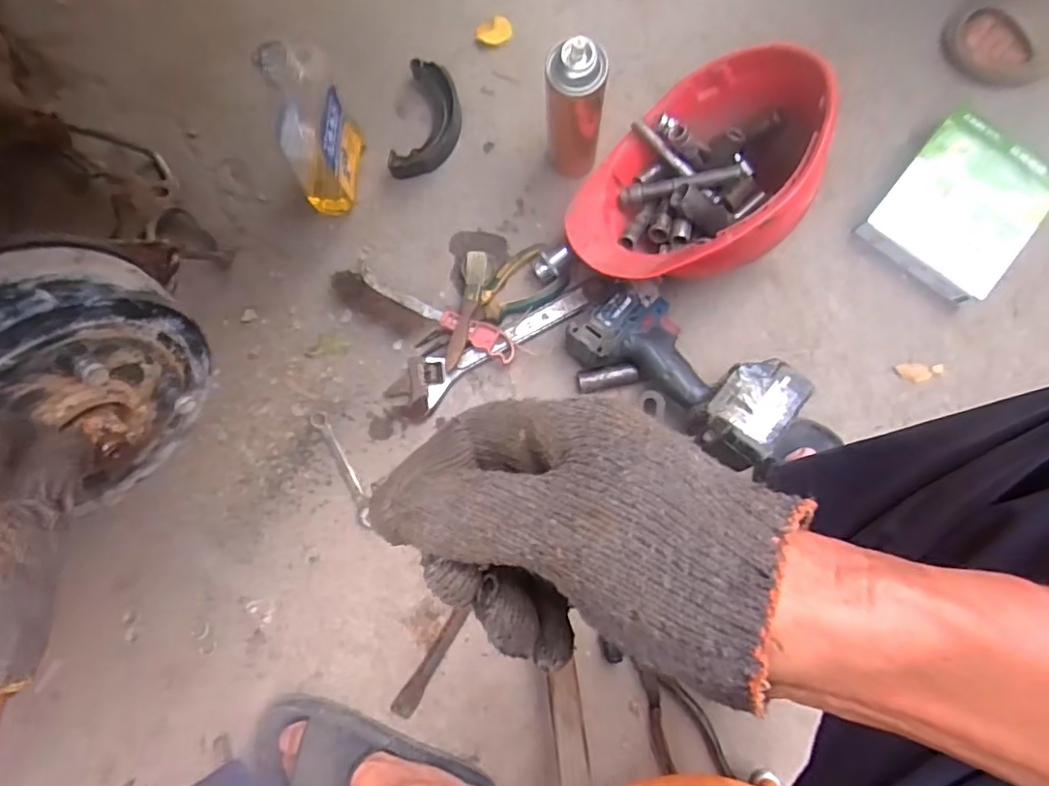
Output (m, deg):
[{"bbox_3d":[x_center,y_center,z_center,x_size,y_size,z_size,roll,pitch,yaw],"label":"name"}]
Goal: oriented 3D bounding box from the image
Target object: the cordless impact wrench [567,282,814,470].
[{"bbox_3d":[0.171,-0.028,0.654,0.231,0.088,0.111,36,87,6],"label":"cordless impact wrench"}]

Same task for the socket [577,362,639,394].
[{"bbox_3d":[0.093,-0.017,0.687,0.069,0.018,0.026,-11,83,17],"label":"socket"}]

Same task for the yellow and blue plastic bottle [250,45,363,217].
[{"bbox_3d":[-0.223,-0.285,0.643,0.054,0.212,0.113,11,84,3],"label":"yellow and blue plastic bottle"}]

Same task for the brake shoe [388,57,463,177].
[{"bbox_3d":[-0.115,-0.321,0.730,0.065,0.032,0.136,12,84,3],"label":"brake shoe"}]

